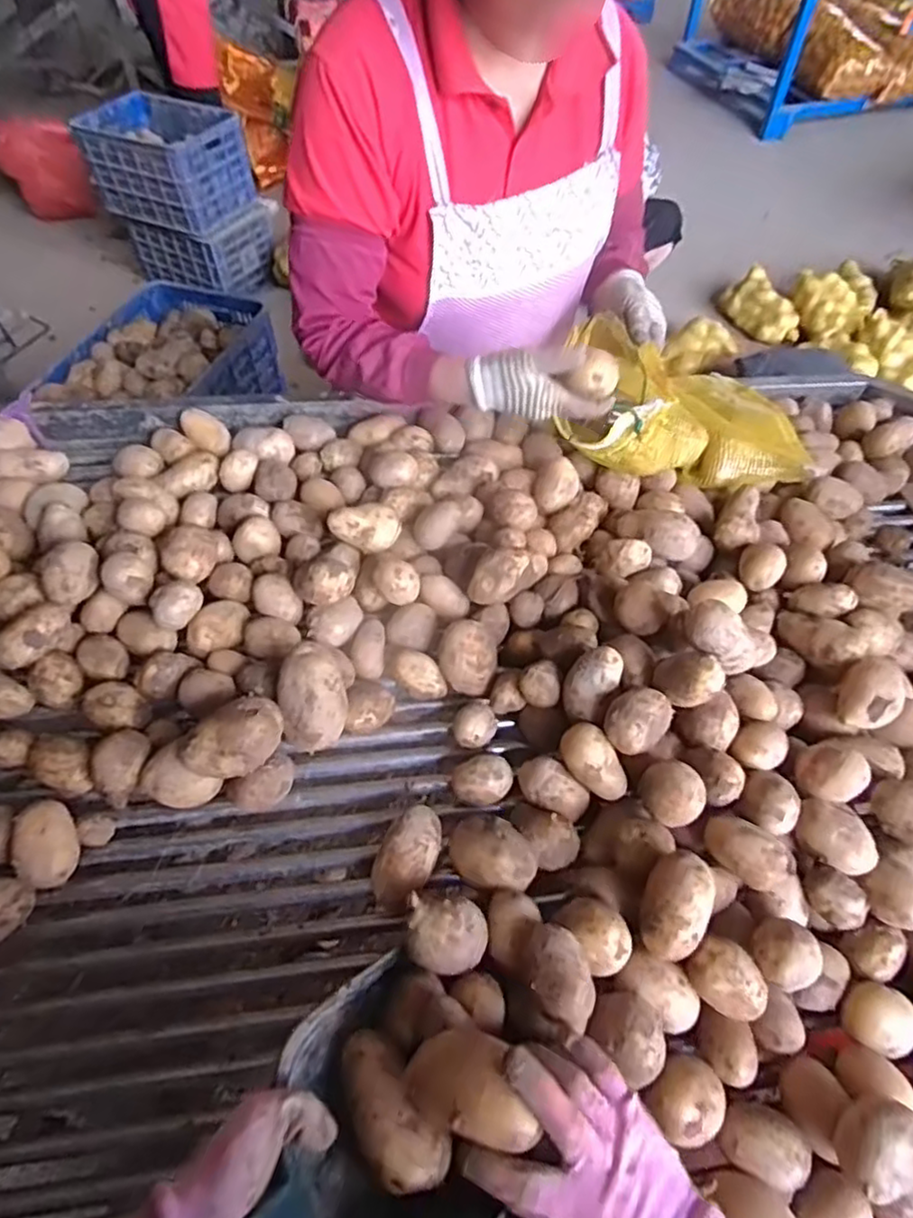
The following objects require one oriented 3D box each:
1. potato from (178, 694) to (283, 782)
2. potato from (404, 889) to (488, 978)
[{"bbox_3d":[-0.207,0.127,0.615,0.090,0.057,0.058,-28,59,-17],"label":"potato"},{"bbox_3d":[-0.007,0.267,0.530,0.061,0.056,0.055,9,56,7],"label":"potato"}]

